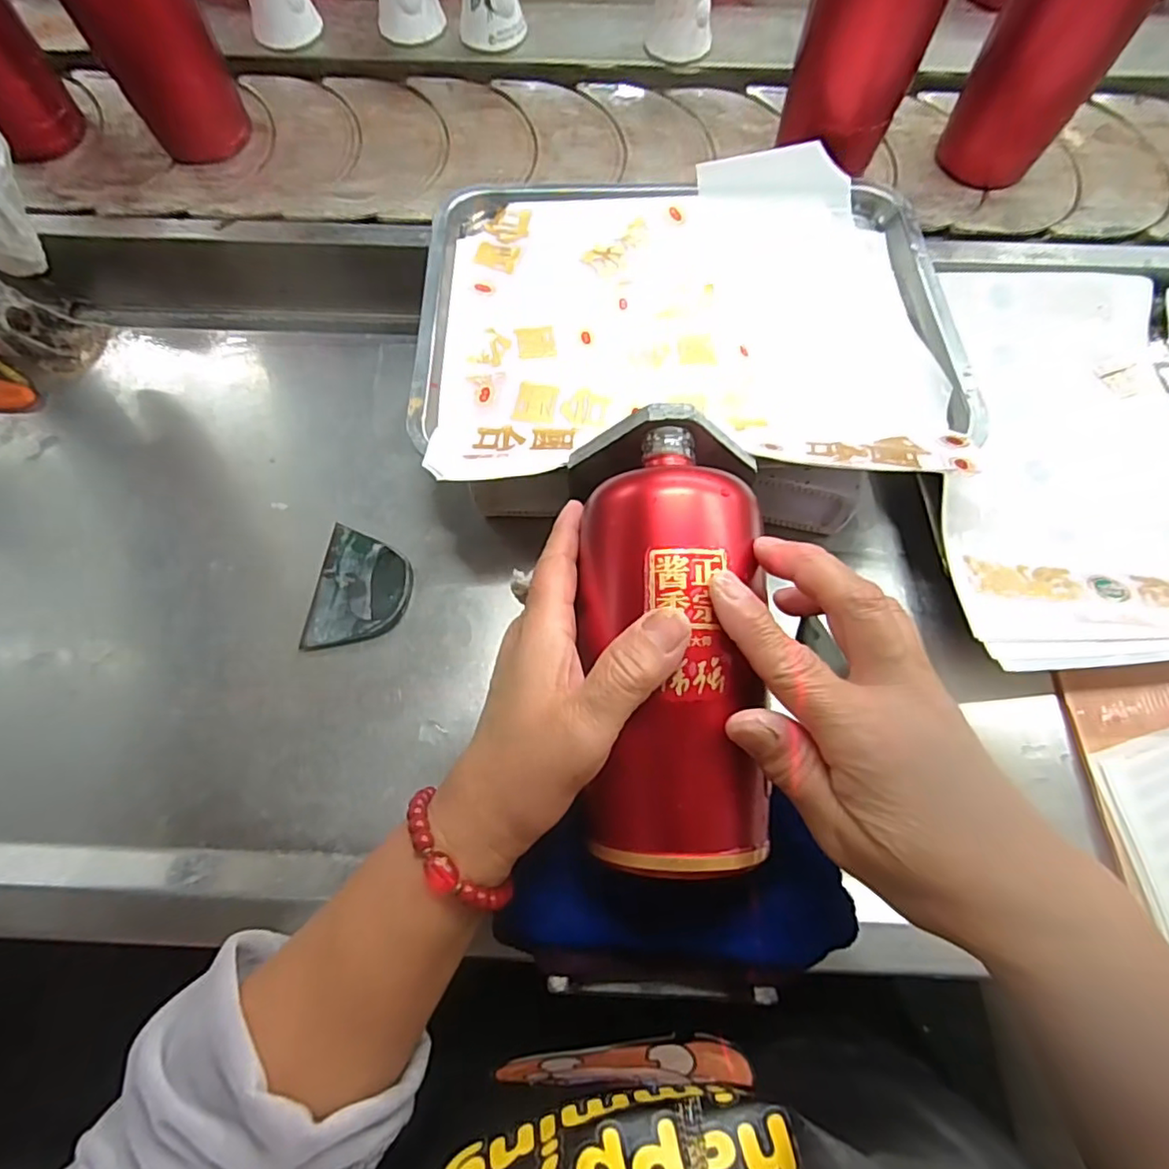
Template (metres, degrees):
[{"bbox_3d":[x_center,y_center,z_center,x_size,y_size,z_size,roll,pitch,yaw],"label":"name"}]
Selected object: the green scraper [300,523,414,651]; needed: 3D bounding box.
[{"bbox_3d":[-0.140,0.003,0.387,0.059,0.007,0.079,4,67,3],"label":"green scraper"}]

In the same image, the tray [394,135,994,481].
[{"bbox_3d":[0.066,-0.181,0.405,0.343,0.029,0.272,-1,65,-1],"label":"tray"}]

